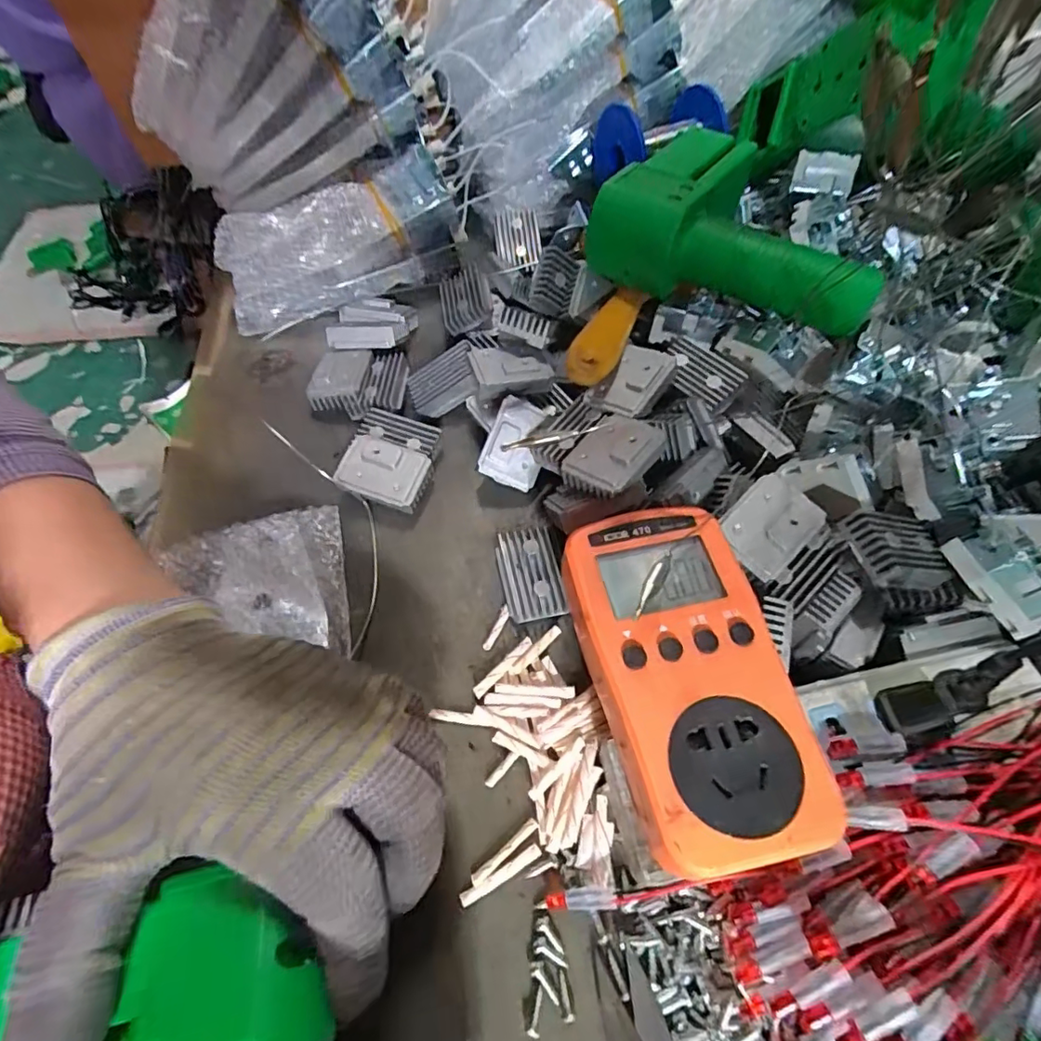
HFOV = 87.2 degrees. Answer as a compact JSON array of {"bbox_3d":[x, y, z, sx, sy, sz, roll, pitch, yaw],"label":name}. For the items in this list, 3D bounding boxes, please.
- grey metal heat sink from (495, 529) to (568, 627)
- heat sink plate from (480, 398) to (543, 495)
[{"bbox_3d":[0.005,0.027,0.278,0.029,0.016,0.046,-12,60,-5],"label":"grey metal heat sink"},{"bbox_3d":[-0.004,-0.042,0.300,0.033,0.013,0.045,14,86,-23],"label":"heat sink plate"}]

